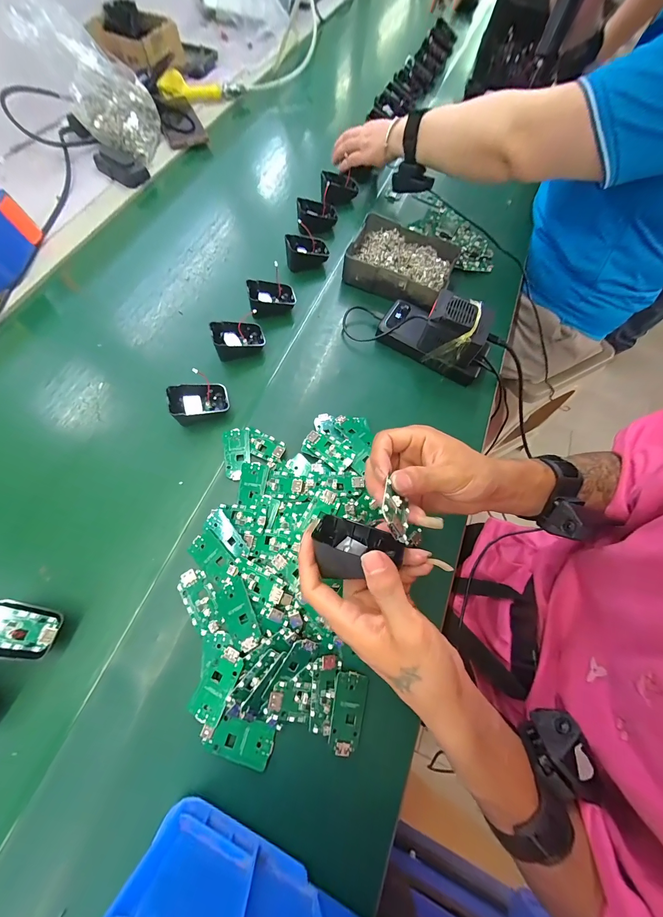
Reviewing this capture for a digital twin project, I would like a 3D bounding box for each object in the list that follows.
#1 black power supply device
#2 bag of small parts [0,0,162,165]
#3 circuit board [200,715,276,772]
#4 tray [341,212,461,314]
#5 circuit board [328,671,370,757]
[{"bbox_3d":[0.146,-0.179,0.434,0.151,0.086,0.074,27,69,9],"label":"black power supply device"},{"bbox_3d":[-0.414,-0.685,0.573,0.149,0.155,0.164,7,67,0],"label":"bag of small parts"},{"bbox_3d":[-0.084,0.251,0.285,0.062,0.008,0.032,17,68,5],"label":"circuit board"},{"bbox_3d":[0.107,-0.307,0.498,0.159,0.041,0.119,22,68,7],"label":"tray"},{"bbox_3d":[0.016,0.239,0.298,0.033,0.005,0.063,17,66,-13],"label":"circuit board"}]

